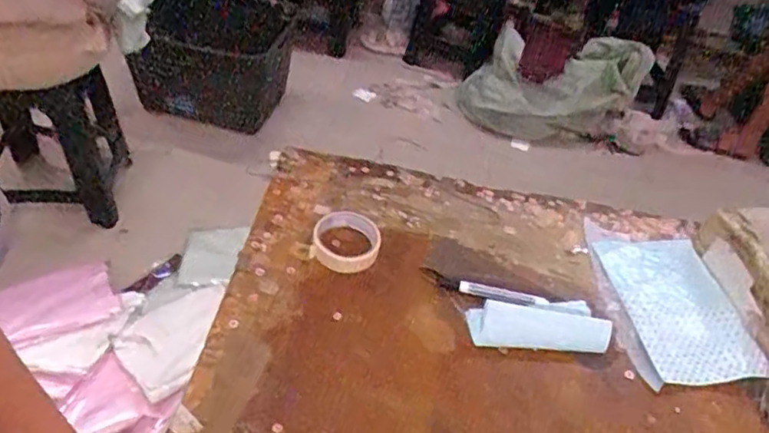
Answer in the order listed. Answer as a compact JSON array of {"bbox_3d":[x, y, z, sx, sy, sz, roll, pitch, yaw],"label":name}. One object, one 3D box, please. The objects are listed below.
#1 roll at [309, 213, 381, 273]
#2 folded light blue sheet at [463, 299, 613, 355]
[{"bbox_3d":[-0.053,0.034,0.806,0.091,0.026,0.100,4,43,-4],"label":"roll"},{"bbox_3d":[0.191,0.132,0.755,0.174,0.032,0.067,4,43,-4],"label":"folded light blue sheet"}]

